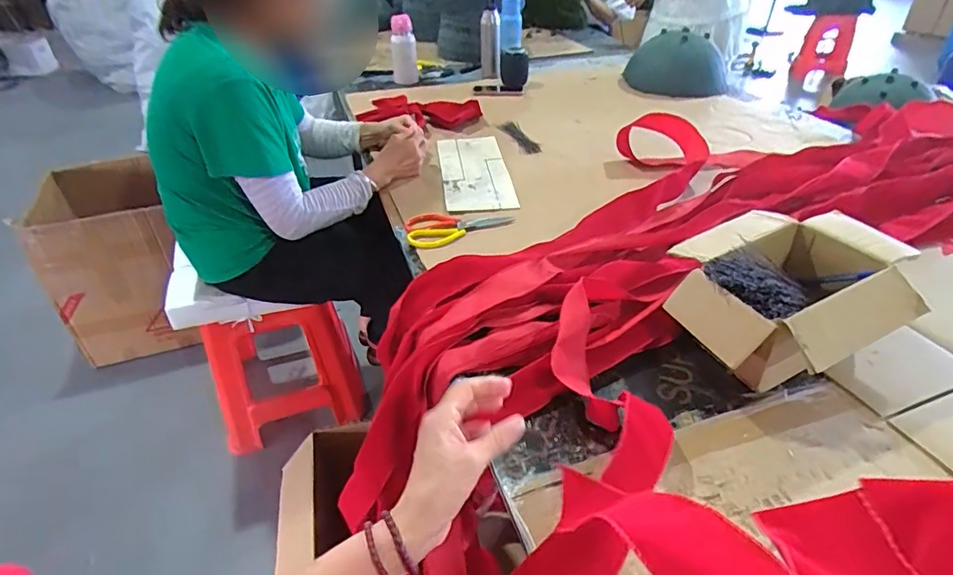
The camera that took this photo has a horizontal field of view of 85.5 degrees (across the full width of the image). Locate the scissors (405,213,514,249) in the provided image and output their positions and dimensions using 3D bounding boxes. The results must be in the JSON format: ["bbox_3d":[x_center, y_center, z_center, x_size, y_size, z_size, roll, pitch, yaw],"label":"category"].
[{"bbox_3d":[-0.029,-0.115,0.942,0.197,0.011,0.094,-10,38,-10],"label":"scissors"}]

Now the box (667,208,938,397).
[{"bbox_3d":[0.390,0.012,0.670,0.288,0.123,0.234,-16,40,-18],"label":"box"}]

